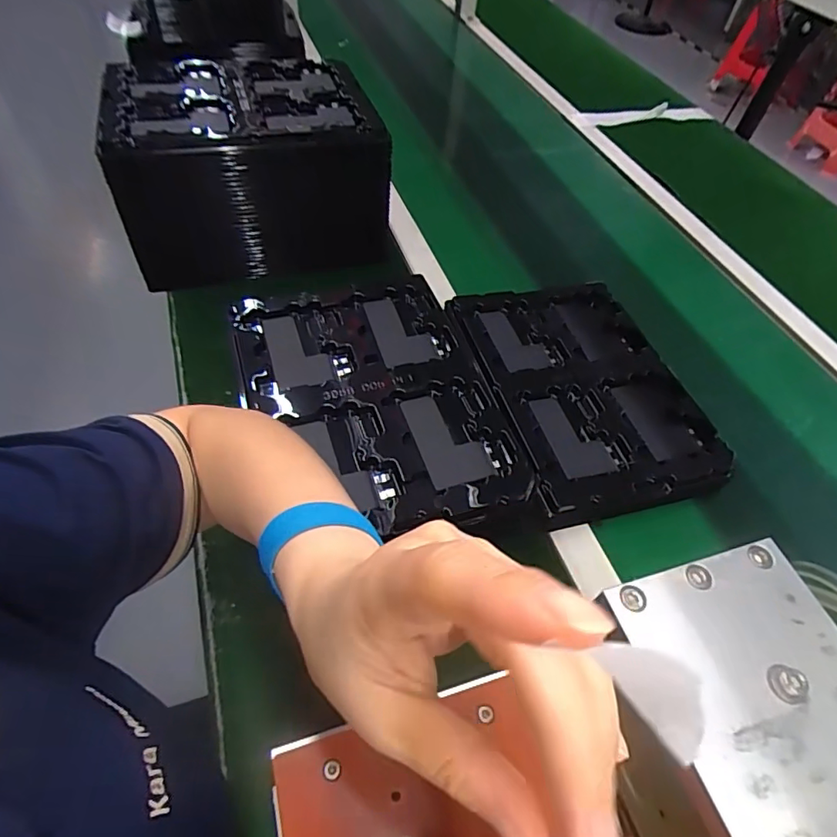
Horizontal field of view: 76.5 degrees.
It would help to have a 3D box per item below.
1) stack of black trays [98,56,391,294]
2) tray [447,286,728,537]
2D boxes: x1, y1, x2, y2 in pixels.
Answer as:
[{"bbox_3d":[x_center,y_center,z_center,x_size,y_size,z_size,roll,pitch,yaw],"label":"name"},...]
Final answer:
[{"bbox_3d":[-0.202,-0.303,0.654,0.287,0.165,0.194,-14,55,-15],"label":"stack of black trays"},{"bbox_3d":[0.175,-0.032,0.569,0.206,0.040,0.295,-11,54,-14],"label":"tray"}]

